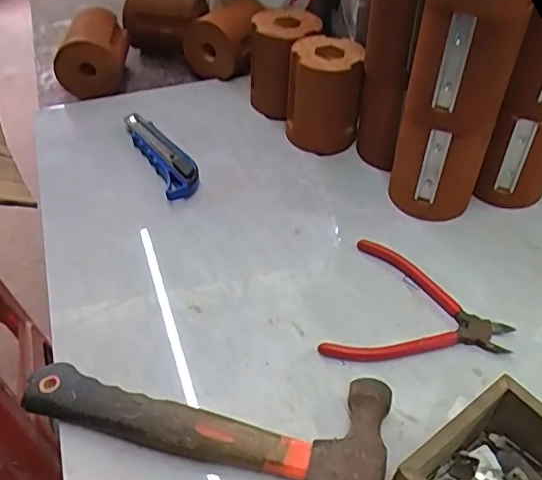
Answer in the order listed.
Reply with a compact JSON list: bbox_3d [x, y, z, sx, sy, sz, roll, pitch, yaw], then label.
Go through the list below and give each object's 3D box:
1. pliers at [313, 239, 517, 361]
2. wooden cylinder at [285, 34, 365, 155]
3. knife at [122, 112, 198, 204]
[{"bbox_3d":[0.121,0.057,0.451,0.132,0.020,0.118,15,48,14],"label":"pliers"},{"bbox_3d":[0.056,-0.154,0.603,0.074,0.102,0.063,2,46,1],"label":"wooden cylinder"},{"bbox_3d":[-0.112,-0.092,0.585,0.041,0.015,0.144,-21,50,-19],"label":"knife"}]

